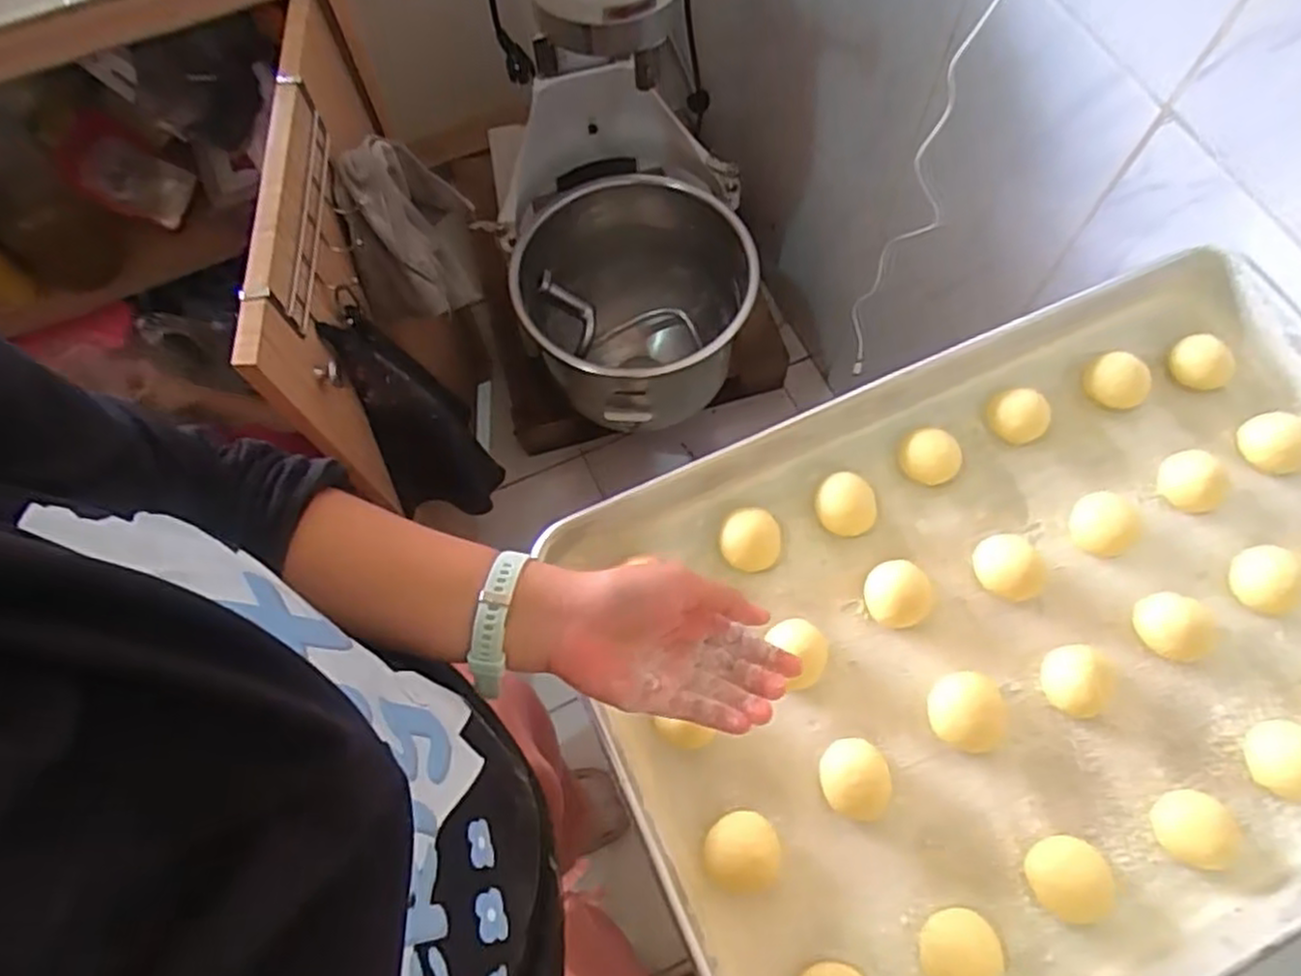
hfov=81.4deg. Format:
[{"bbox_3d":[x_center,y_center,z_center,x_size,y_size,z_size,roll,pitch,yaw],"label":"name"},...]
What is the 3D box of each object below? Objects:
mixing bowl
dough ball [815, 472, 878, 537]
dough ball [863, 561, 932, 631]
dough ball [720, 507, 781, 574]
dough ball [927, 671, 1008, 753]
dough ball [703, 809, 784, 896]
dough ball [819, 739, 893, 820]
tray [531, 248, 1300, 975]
[{"bbox_3d":[-0.025,-0.257,1.180,0.346,0.301,0.365,-1,70,2],"label":"mixing bowl"},{"bbox_3d":[0.142,0.014,0.551,0.038,0.031,0.044,-41,73,-12],"label":"dough ball"},{"bbox_3d":[0.171,0.073,0.525,0.039,0.030,0.044,-3,70,2],"label":"dough ball"},{"bbox_3d":[0.071,0.038,0.542,0.041,0.028,0.039,-1,70,2],"label":"dough ball"},{"bbox_3d":[0.208,0.148,0.499,0.048,0.023,0.048,-1,70,2],"label":"dough ball"},{"bbox_3d":[0.057,0.224,0.465,0.044,0.028,0.044,-1,70,2],"label":"dough ball"},{"bbox_3d":[0.130,0.186,0.481,0.044,0.029,0.048,-1,70,2],"label":"dough ball"},{"bbox_3d":[0.267,0.093,0.517,0.596,0.053,0.408,-24,70,-6],"label":"tray"}]

